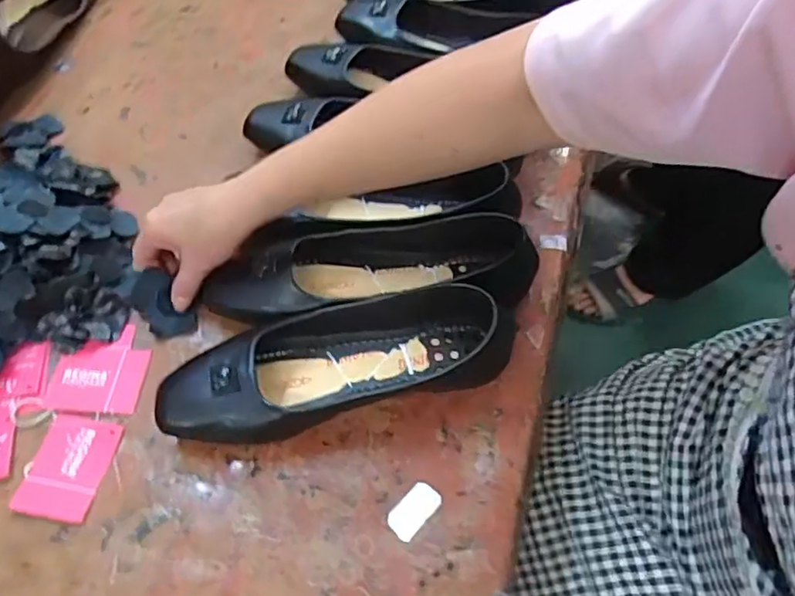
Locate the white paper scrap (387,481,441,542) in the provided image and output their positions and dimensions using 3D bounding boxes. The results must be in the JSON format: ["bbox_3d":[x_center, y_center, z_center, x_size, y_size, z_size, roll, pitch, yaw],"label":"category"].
[{"bbox_3d":[0.012,0.150,0.432,0.023,0.004,0.042,35,60,22],"label":"white paper scrap"}]

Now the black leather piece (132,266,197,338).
[{"bbox_3d":[-0.197,0.006,0.511,0.036,0.005,0.060,-31,101,-19],"label":"black leather piece"}]

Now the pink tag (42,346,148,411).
[{"bbox_3d":[-0.246,0.065,0.495,0.080,0.004,0.056,1,55,3],"label":"pink tag"}]

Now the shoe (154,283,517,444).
[{"bbox_3d":[-0.040,0.044,0.456,0.265,0.069,0.085,-12,57,-5],"label":"shoe"}]

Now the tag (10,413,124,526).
[{"bbox_3d":[-0.245,0.125,0.455,0.055,0.004,0.074,9,58,4],"label":"tag"}]

